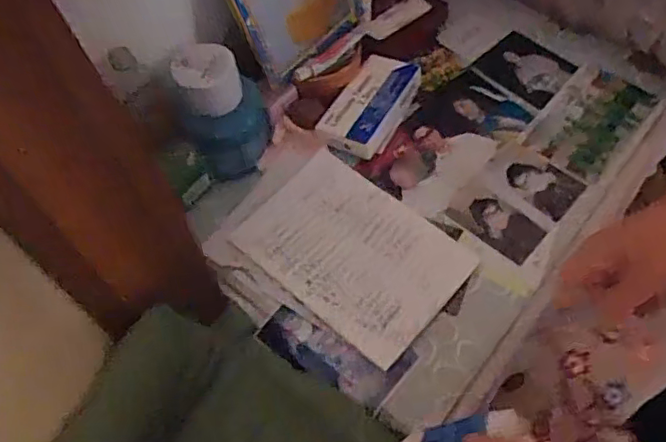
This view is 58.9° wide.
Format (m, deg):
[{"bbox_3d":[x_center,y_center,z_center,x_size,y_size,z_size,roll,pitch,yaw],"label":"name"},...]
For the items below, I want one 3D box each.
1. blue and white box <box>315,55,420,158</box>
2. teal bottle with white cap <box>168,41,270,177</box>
[{"bbox_3d":[0.043,-0.120,0.614,0.066,0.034,0.128,29,63,19],"label":"blue and white box"},{"bbox_3d":[-0.103,-0.104,0.559,0.077,0.111,0.080,-13,58,-6],"label":"teal bottle with white cap"}]

